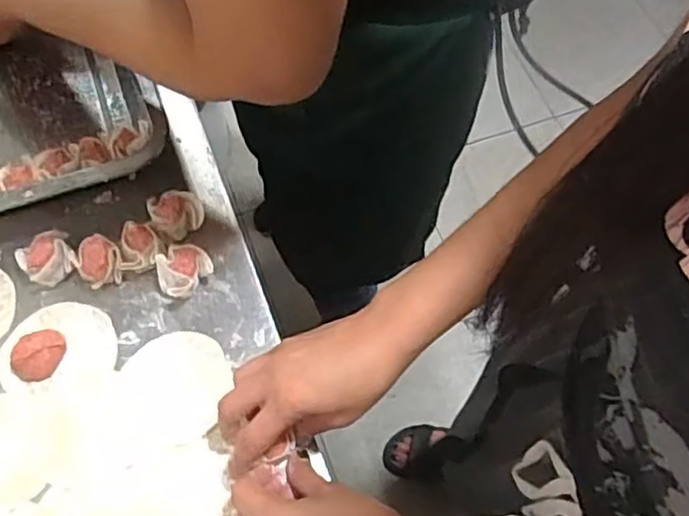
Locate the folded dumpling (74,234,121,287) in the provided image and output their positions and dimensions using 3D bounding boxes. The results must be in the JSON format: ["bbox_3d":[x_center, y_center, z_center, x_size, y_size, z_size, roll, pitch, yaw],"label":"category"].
[{"bbox_3d":[-0.191,0.004,0.521,0.033,0.035,0.031,-27,67,-15],"label":"folded dumpling"}]

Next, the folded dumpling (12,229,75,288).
[{"bbox_3d":[-0.232,0.001,0.523,0.039,0.028,0.033,-29,68,-15],"label":"folded dumpling"}]

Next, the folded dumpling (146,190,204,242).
[{"bbox_3d":[-0.136,-0.036,0.543,0.041,0.032,0.034,-19,65,-11],"label":"folded dumpling"}]

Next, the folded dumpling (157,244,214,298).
[{"bbox_3d":[-0.125,0.011,0.523,0.041,0.030,0.036,-31,68,-16],"label":"folded dumpling"}]

